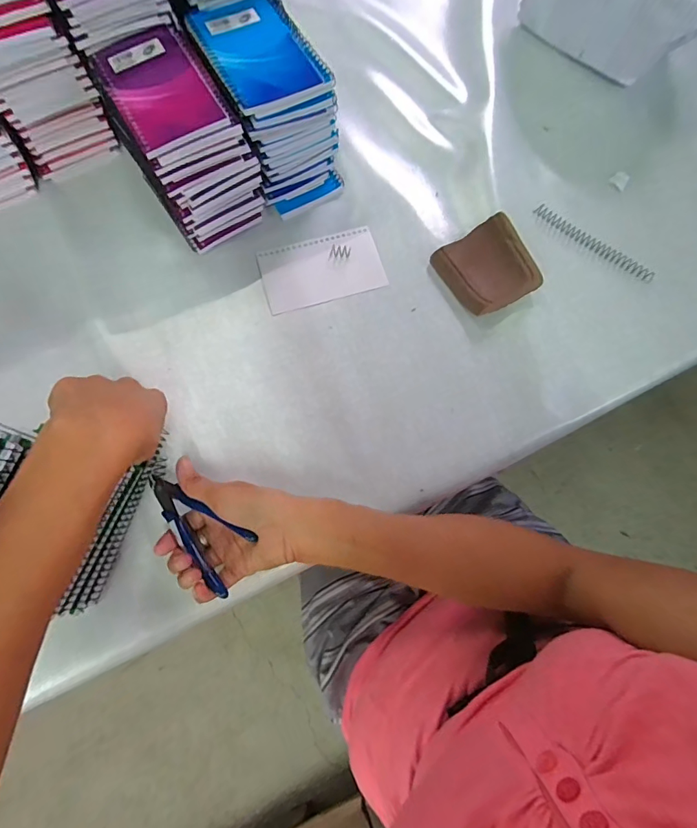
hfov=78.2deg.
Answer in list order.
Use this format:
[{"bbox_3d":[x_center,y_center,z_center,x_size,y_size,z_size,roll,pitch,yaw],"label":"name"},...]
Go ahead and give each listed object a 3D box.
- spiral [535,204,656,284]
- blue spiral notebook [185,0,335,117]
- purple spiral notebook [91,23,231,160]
[{"bbox_3d":[0.270,-0.187,0.473,0.143,0.012,0.017,35,78,9],"label":"spiral"},{"bbox_3d":[-0.084,-0.343,0.403,0.095,0.013,0.134,-28,77,-8],"label":"blue spiral notebook"},{"bbox_3d":[-0.172,-0.299,0.389,0.081,0.009,0.135,-29,77,-7],"label":"purple spiral notebook"}]

